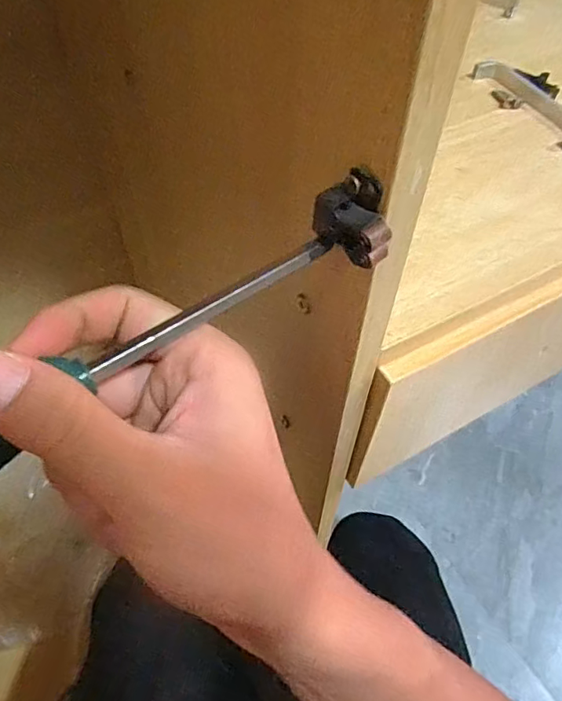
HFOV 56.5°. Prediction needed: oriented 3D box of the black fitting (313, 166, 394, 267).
[{"bbox_3d":[0.024,-0.044,0.175,0.025,0.023,0.021,5,56,4],"label":"black fitting"}]

